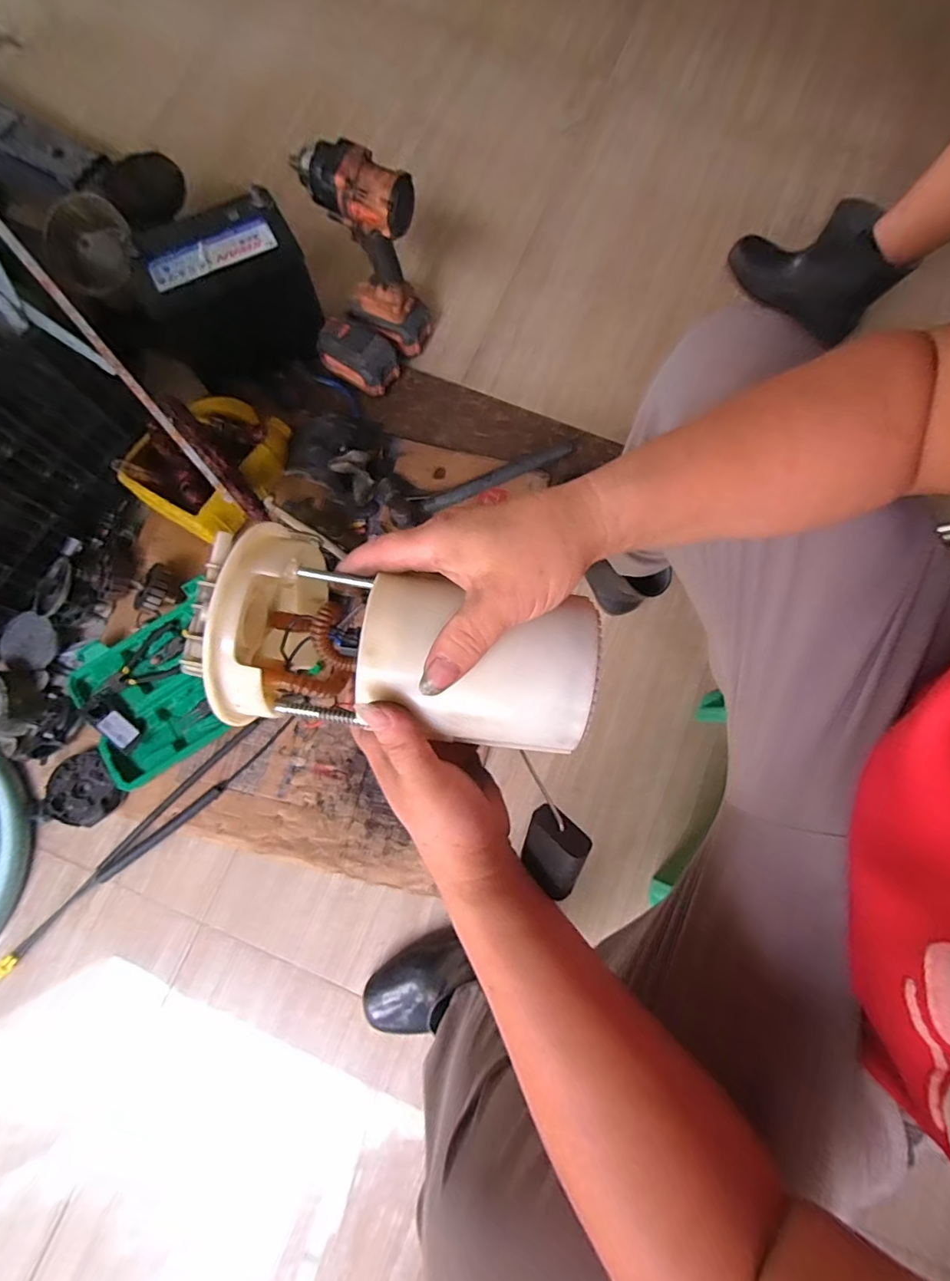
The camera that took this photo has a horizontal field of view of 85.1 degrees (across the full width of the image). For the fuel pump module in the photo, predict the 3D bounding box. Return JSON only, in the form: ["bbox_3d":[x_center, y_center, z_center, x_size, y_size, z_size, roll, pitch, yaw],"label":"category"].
[{"bbox_3d":[-0.044,0.008,0.313,0.222,0.094,0.103,12,78,0],"label":"fuel pump module"}]

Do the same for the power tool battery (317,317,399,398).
[{"bbox_3d":[-0.200,-0.491,0.896,0.128,0.079,0.080,29,80,6],"label":"power tool battery"}]

